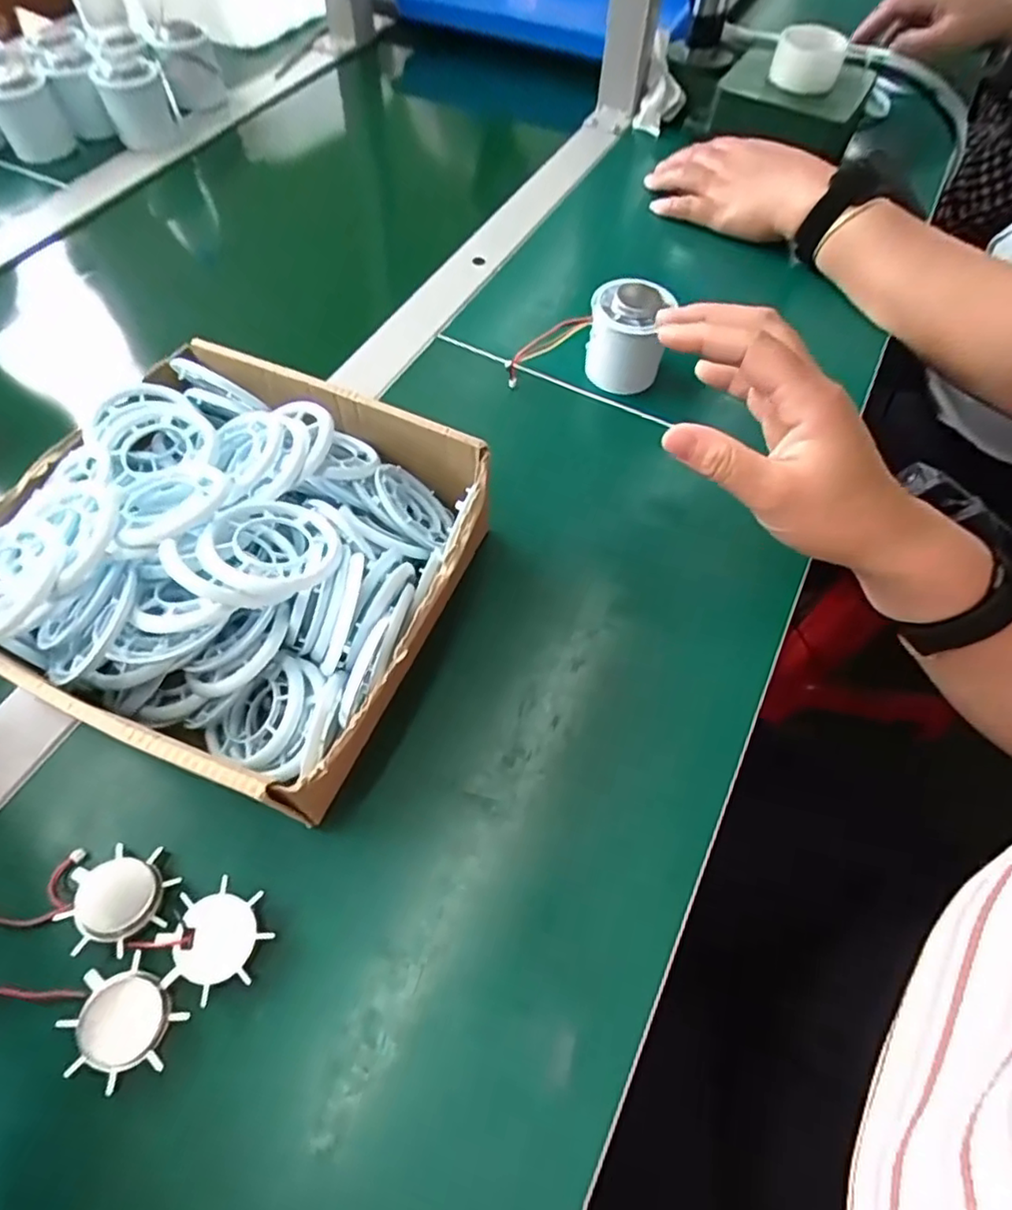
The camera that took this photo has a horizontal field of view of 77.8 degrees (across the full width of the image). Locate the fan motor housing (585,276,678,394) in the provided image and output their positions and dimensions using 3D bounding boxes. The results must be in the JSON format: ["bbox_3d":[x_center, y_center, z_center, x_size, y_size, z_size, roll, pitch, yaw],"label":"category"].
[{"bbox_3d":[0.081,-0.181,0.429,0.050,0.059,0.043,10,60,4],"label":"fan motor housing"}]

